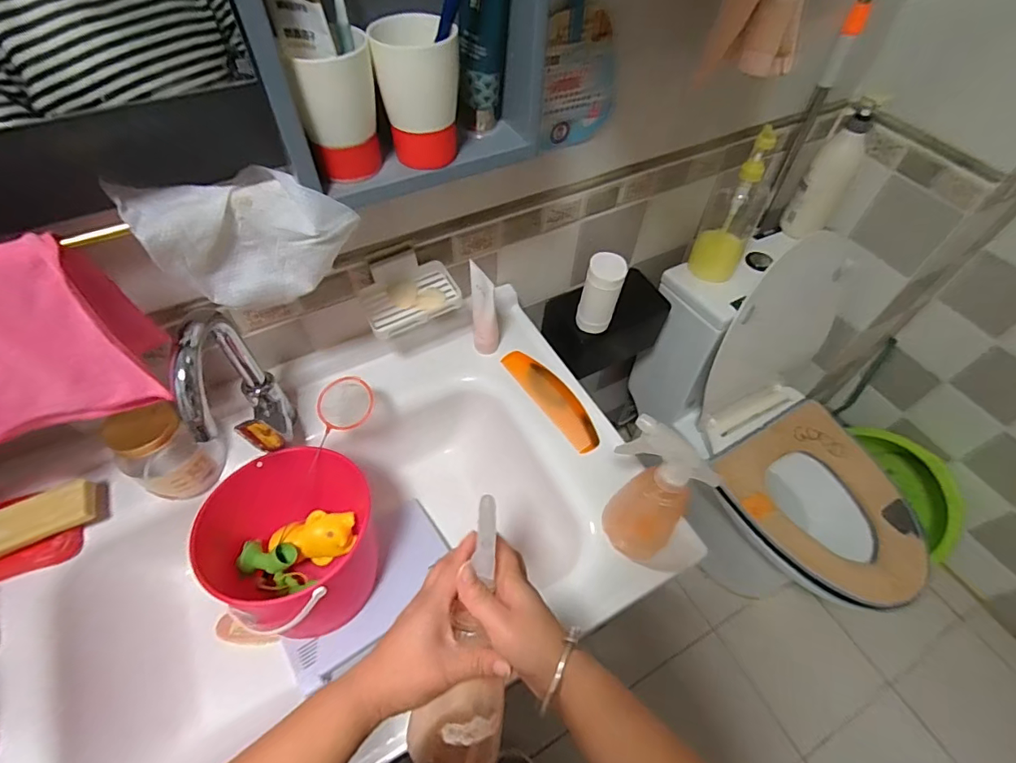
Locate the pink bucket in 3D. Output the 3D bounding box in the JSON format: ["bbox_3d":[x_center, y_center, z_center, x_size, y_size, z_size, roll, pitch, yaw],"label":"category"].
[{"bbox_3d":[-0.253,0.194,0.598,0.182,0.147,0.166,1,54,-1],"label":"pink bucket"}]

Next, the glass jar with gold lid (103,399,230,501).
[{"bbox_3d":[-0.412,0.084,0.597,0.088,0.123,0.087,1,54,-1],"label":"glass jar with gold lid"}]

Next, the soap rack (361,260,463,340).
[{"bbox_3d":[-0.128,-0.111,0.666,0.128,0.028,0.080,-26,59,-19],"label":"soap rack"}]

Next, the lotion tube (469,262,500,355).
[{"bbox_3d":[-0.031,-0.102,0.715,0.034,0.146,0.055,-32,61,-32],"label":"lotion tube"}]

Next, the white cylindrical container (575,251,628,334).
[{"bbox_3d":[0.152,-0.142,0.809,0.060,0.129,0.055,1,54,-1],"label":"white cylindrical container"}]

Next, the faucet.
[{"bbox_3d":[-0.293,0.021,0.539,0.045,0.226,0.155,-11,55,-9],"label":"faucet"}]

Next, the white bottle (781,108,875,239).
[{"bbox_3d":[0.614,-0.384,0.943,0.085,0.217,0.097,30,59,18],"label":"white bottle"}]

